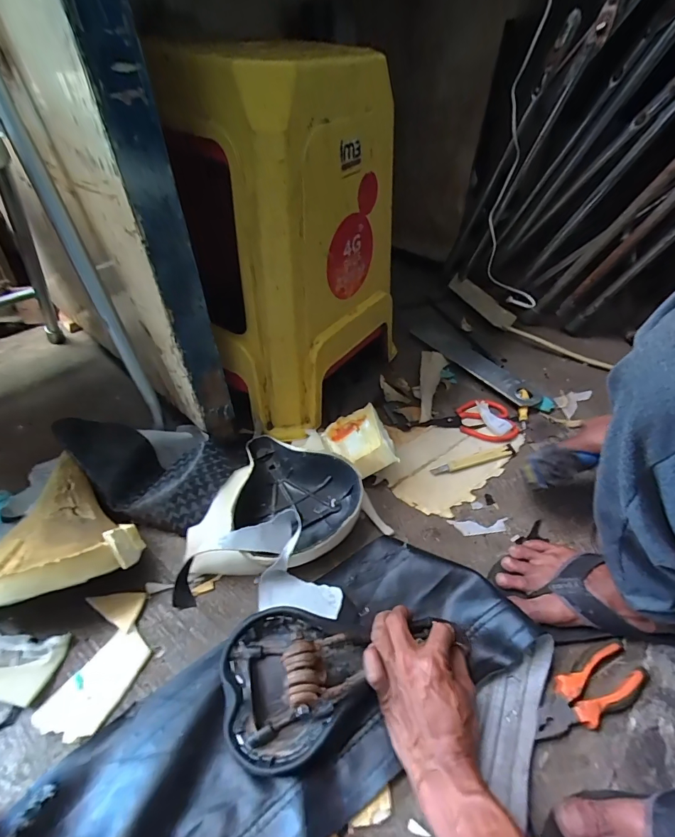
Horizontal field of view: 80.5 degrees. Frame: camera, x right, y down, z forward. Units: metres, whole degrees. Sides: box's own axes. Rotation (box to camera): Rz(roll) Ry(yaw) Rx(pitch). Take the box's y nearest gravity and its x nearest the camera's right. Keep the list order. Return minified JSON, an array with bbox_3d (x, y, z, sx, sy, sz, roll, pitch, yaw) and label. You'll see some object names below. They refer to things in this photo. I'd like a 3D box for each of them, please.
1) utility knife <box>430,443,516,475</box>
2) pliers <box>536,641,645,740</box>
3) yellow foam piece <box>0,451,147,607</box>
[{"bbox_3d":[0.227,0.068,0.663,0.158,0.008,0.023,-12,47,-15],"label":"utility knife"},{"bbox_3d":[0.271,0.303,0.440,0.148,0.019,0.047,-15,48,-18],"label":"pliers"},{"bbox_3d":[-0.343,0.121,0.474,0.167,0.053,0.193,-21,52,-24],"label":"yellow foam piece"}]

